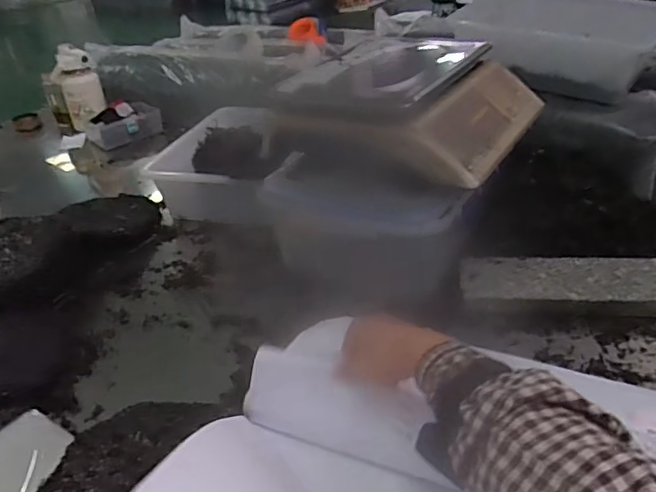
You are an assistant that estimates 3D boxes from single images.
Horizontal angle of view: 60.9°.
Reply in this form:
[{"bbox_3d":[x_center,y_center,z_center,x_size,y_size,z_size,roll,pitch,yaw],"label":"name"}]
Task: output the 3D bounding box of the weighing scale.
[{"bbox_3d":[0.131,-0.223,0.866,0.326,0.114,0.312,16,39,30],"label":"weighing scale"}]

